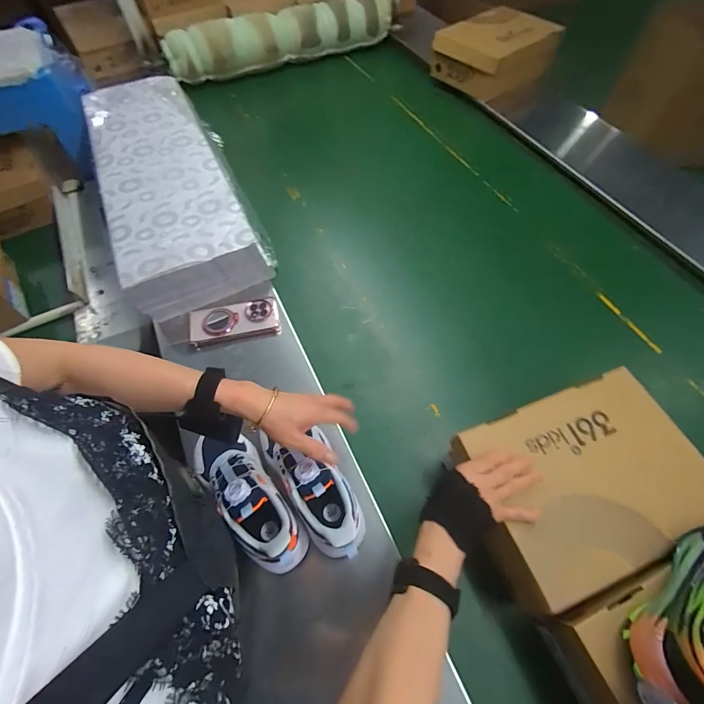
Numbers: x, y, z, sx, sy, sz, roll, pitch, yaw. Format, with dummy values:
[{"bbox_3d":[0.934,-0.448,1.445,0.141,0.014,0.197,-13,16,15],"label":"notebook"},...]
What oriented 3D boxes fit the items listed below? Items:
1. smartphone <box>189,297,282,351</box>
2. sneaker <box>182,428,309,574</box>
[{"bbox_3d":[-0.221,-0.054,0.694,0.160,0.025,0.078,-12,60,-4],"label":"smartphone"},{"bbox_3d":[-0.139,0.186,0.483,0.077,0.092,0.204,-37,65,-17],"label":"sneaker"}]

